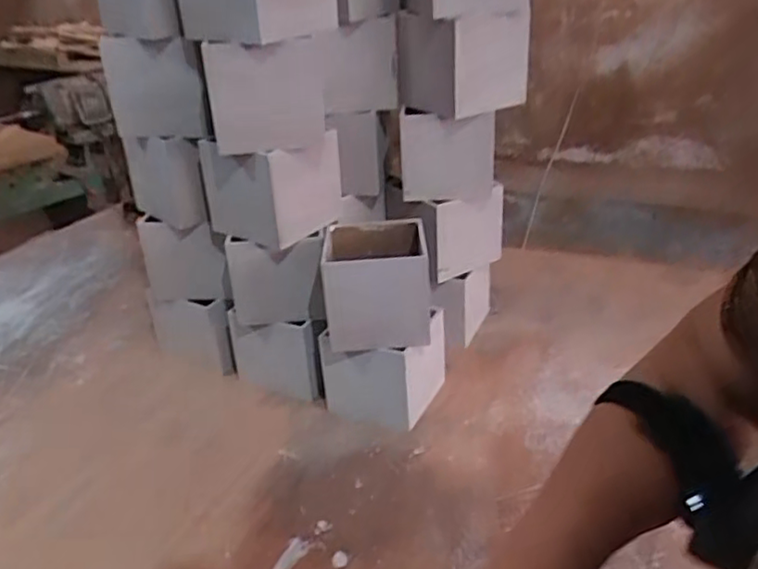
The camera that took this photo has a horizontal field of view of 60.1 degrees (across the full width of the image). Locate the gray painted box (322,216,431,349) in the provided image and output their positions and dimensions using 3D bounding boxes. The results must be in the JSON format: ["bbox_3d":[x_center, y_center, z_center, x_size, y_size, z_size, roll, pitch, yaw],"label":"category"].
[{"bbox_3d":[-0.002,-0.006,0.739,0.110,0.104,0.123,-3,27,0],"label":"gray painted box"}]

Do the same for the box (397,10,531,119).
[{"bbox_3d":[0.098,-0.258,0.752,0.133,0.102,0.101,-24,33,-34],"label":"box"}]

